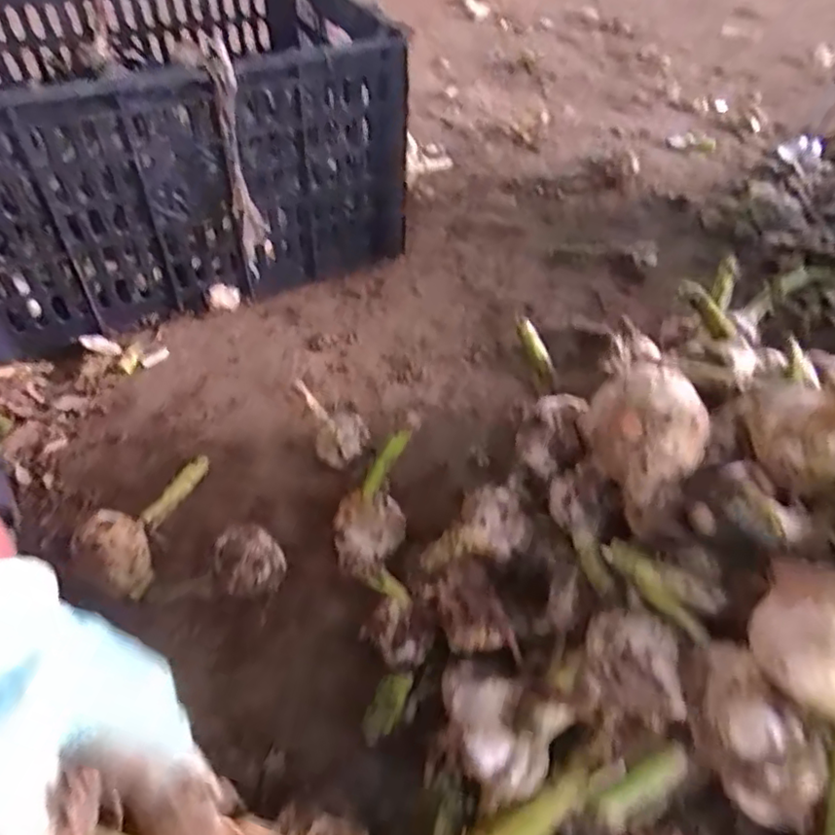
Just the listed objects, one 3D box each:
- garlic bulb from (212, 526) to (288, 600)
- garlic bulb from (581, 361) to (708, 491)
[{"bbox_3d":[-0.111,0.102,0.411,0.044,0.049,0.039,-21,52,-21],"label":"garlic bulb"},{"bbox_3d":[0.102,0.002,0.276,0.049,0.037,0.046,17,49,12],"label":"garlic bulb"}]

